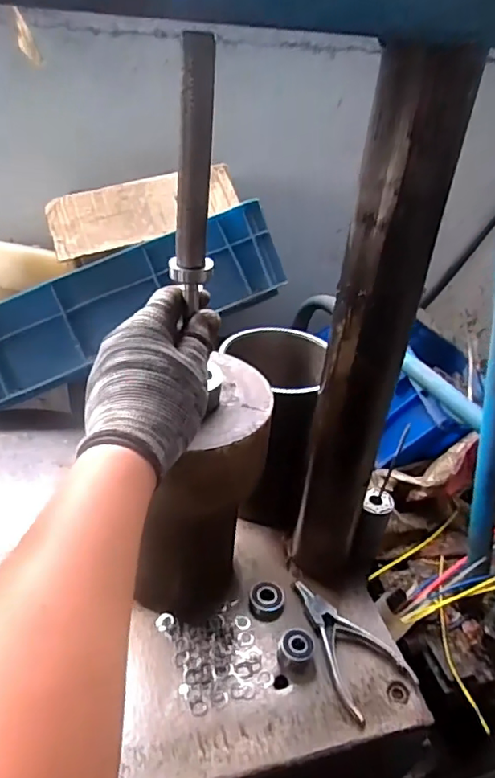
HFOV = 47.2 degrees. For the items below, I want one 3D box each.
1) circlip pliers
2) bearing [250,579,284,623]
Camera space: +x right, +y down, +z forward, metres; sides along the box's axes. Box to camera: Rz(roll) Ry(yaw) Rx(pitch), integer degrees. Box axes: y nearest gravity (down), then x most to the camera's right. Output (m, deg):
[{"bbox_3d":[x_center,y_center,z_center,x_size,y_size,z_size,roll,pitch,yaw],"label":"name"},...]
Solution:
[{"bbox_3d":[0.102,0.235,0.528,0.070,0.015,0.132,-6,35,-16],"label":"circlip pliers"},{"bbox_3d":[0.020,0.208,0.559,0.033,0.012,0.039,11,34,7],"label":"bearing"}]

